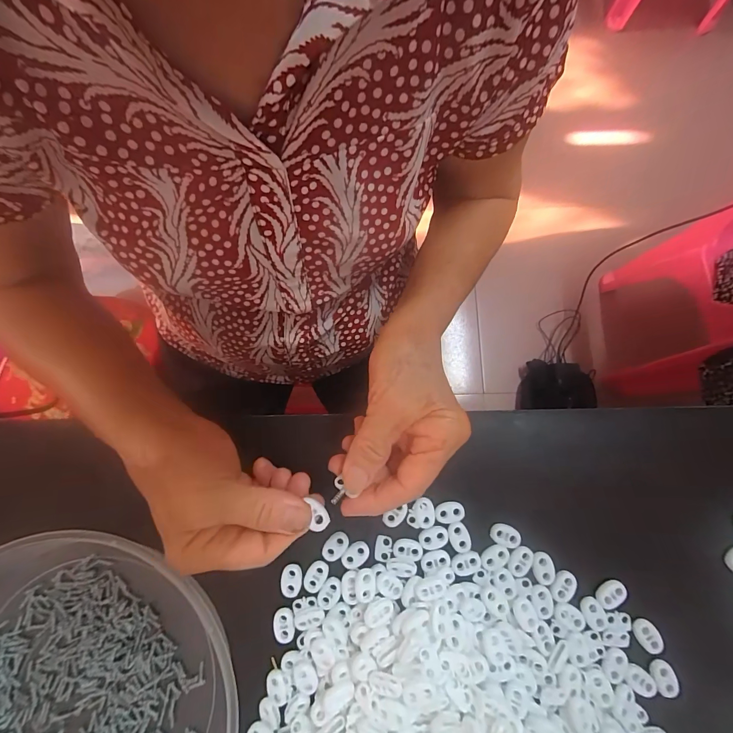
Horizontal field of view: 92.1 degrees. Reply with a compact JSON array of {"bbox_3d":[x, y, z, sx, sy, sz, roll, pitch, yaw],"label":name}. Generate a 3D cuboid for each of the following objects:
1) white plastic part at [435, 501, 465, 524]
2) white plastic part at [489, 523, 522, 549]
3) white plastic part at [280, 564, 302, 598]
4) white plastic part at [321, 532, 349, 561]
[{"bbox_3d":[0.064,0.113,0.273,0.022,0.004,0.015,-7,79,0],"label":"white plastic part"},{"bbox_3d":[0.107,0.129,0.269,0.021,0.004,0.016,18,80,5],"label":"white plastic part"},{"bbox_3d":[-0.057,0.162,0.267,0.015,0.004,0.022,4,79,2],"label":"white plastic part"},{"bbox_3d":[-0.024,0.139,0.271,0.015,0.004,0.023,38,82,8],"label":"white plastic part"}]

